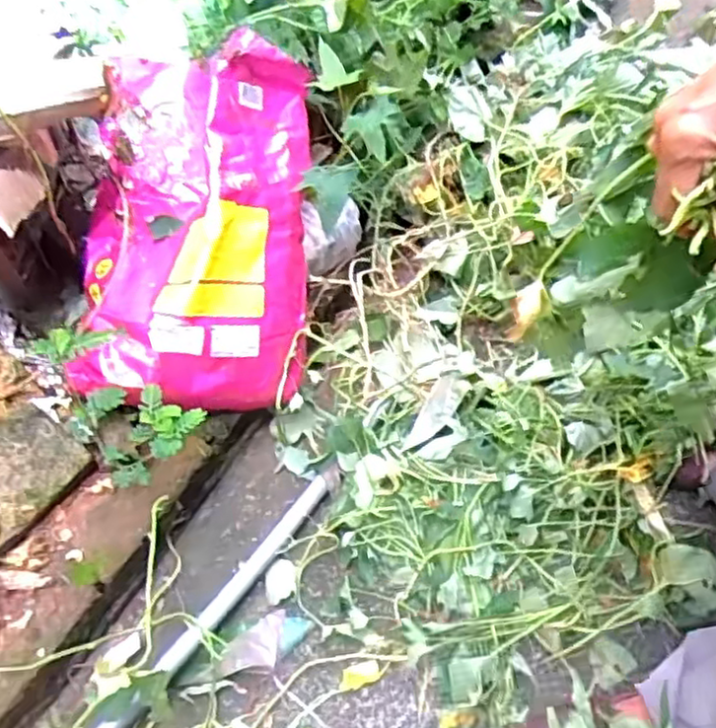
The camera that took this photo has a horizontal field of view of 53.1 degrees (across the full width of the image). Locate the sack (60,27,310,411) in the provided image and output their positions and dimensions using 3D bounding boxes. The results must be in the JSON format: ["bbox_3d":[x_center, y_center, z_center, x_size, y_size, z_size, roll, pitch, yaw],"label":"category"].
[{"bbox_3d":[-0.194,-0.181,0.942,0.279,0.143,0.462,6,93,-34],"label":"sack"}]

